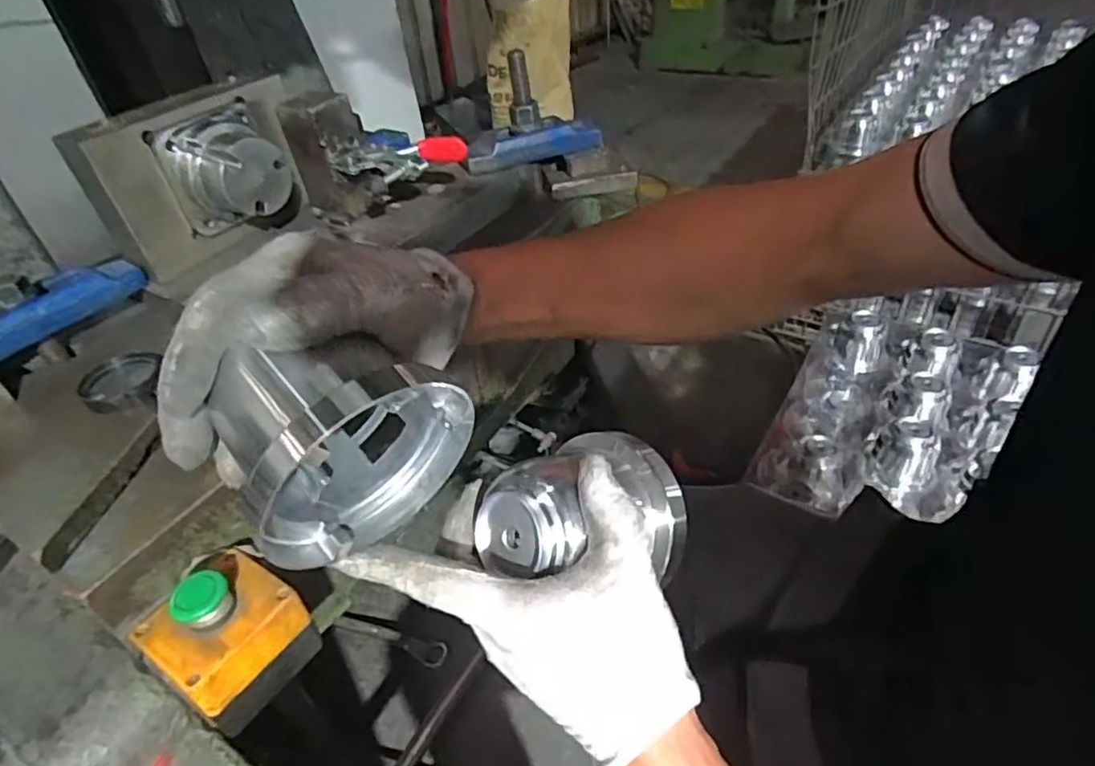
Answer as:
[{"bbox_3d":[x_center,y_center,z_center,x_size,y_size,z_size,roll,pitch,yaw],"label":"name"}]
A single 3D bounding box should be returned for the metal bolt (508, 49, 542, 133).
[{"bbox_3d":[-0.028,-0.318,0.689,0.031,0.078,0.028,-7,40,1],"label":"metal bolt"}]

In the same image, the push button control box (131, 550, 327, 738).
[{"bbox_3d":[-0.207,0.162,0.412,0.082,0.084,0.079,19,46,27],"label":"push button control box"}]

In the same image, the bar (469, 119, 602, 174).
[{"bbox_3d":[-0.016,-0.271,0.718,0.152,0.031,0.030,-14,40,-8],"label":"bar"}]

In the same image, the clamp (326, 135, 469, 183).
[{"bbox_3d":[-0.143,-0.207,0.586,0.126,0.022,0.054,5,41,14],"label":"clamp"}]

